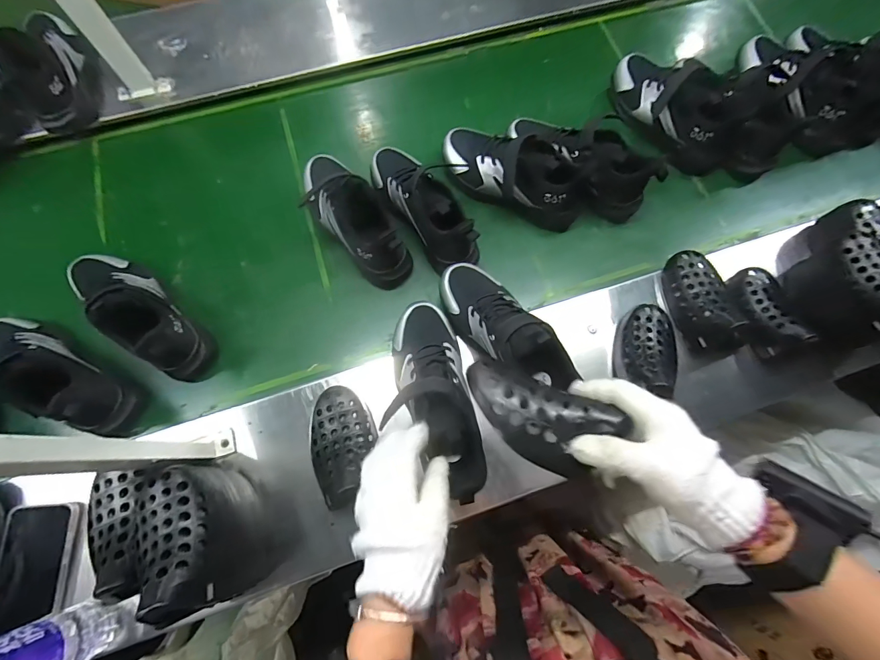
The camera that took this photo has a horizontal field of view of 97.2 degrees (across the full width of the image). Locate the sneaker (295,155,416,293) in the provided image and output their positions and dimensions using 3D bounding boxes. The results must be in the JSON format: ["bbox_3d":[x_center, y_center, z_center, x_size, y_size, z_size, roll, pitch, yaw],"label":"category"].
[{"bbox_3d":[-0.133,-0.188,0.595,0.093,0.109,0.252,-39,77,-13],"label":"sneaker"}]

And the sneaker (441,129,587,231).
[{"bbox_3d":[0.118,-0.256,0.631,0.253,0.103,0.091,35,74,10],"label":"sneaker"}]

